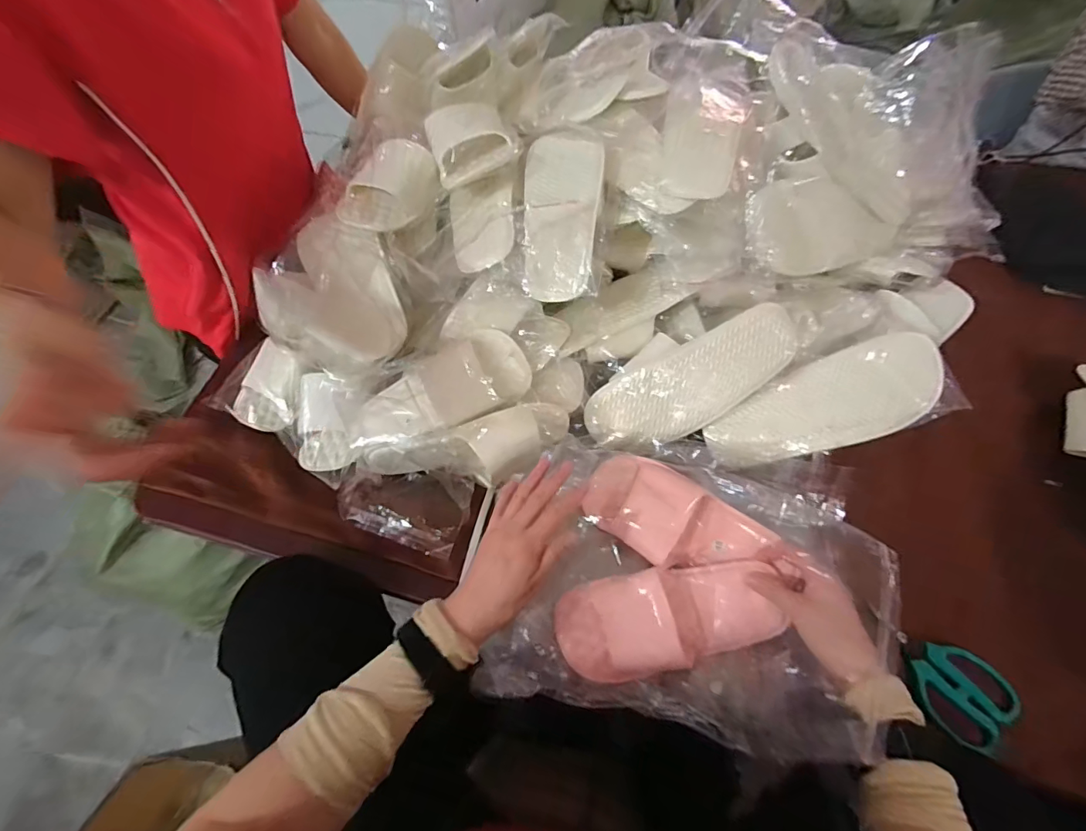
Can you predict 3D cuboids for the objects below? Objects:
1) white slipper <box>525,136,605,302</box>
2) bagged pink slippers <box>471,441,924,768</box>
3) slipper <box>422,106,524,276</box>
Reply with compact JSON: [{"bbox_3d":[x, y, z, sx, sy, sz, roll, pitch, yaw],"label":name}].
[{"bbox_3d":[0.022,-0.238,0.538,0.089,0.037,0.205,2,78,4],"label":"white slipper"},{"bbox_3d":[0.150,0.167,0.453,0.320,0.117,0.266,13,63,10],"label":"bagged pink slippers"},{"bbox_3d":[-0.079,-0.286,0.571,0.108,0.056,0.233,-9,80,-2],"label":"slipper"}]

